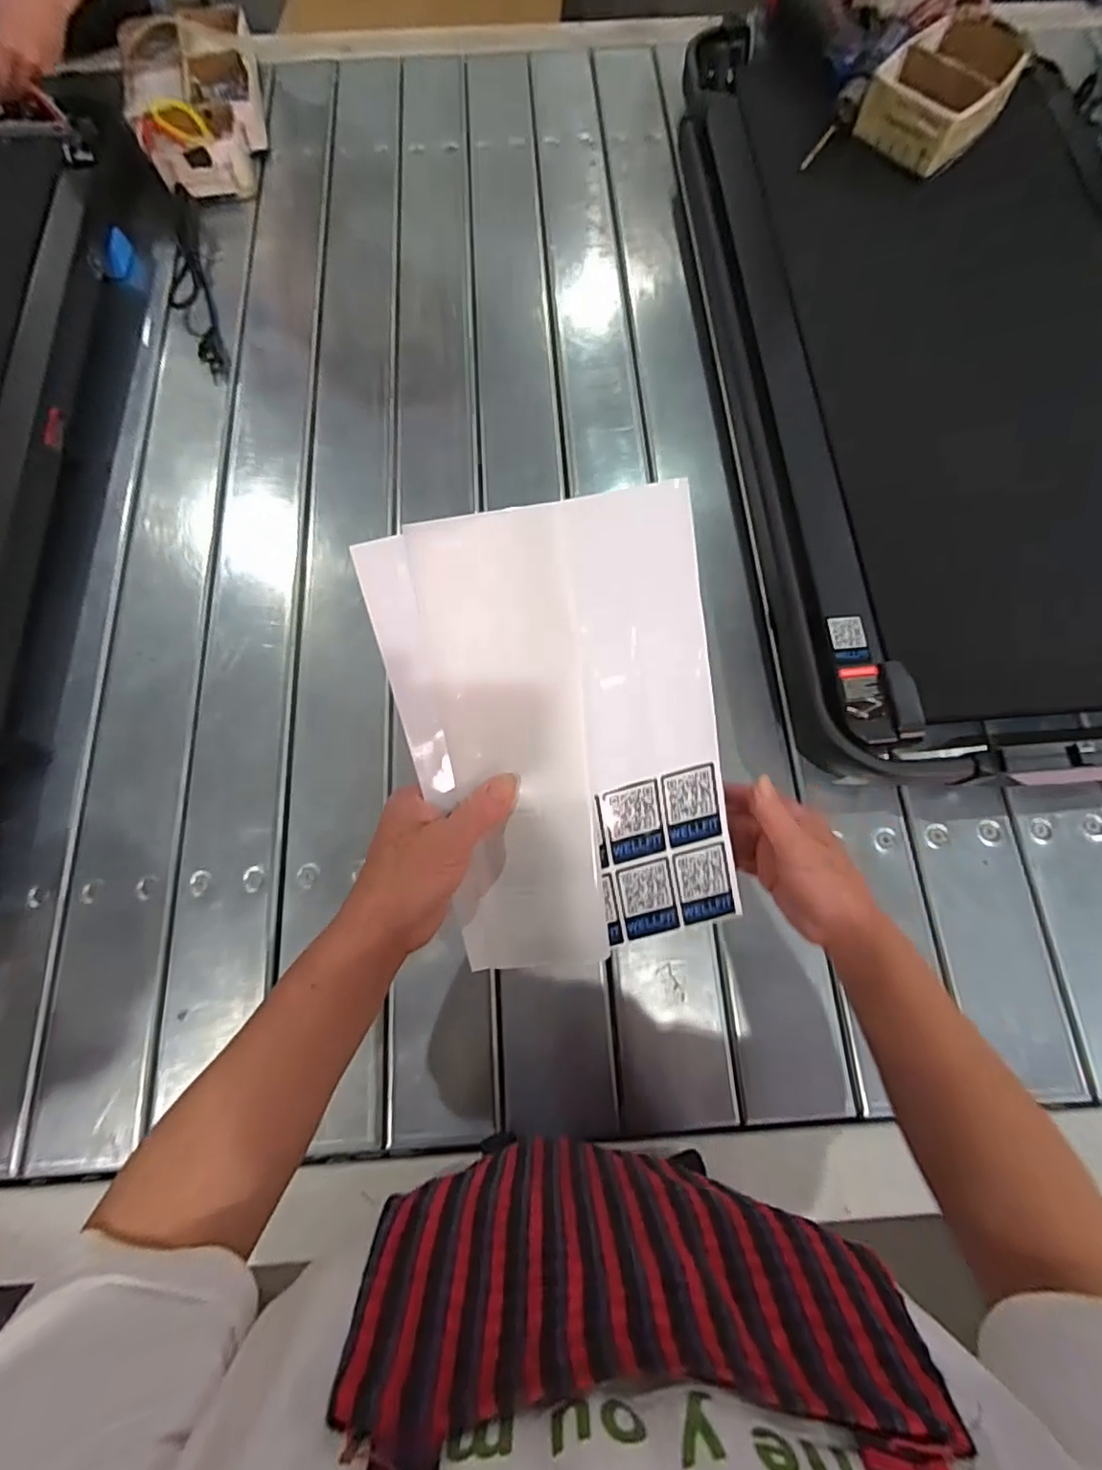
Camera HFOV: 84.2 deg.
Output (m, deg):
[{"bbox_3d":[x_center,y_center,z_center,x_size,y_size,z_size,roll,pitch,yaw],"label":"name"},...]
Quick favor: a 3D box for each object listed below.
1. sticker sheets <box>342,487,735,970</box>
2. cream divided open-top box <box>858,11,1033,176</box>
[{"bbox_3d":[0.012,0.010,0.343,0.169,0.016,0.260,-13,111,-8],"label":"sticker sheets"},{"bbox_3d":[0.481,-0.791,0.753,0.198,0.065,0.135,-43,76,-15],"label":"cream divided open-top box"}]

